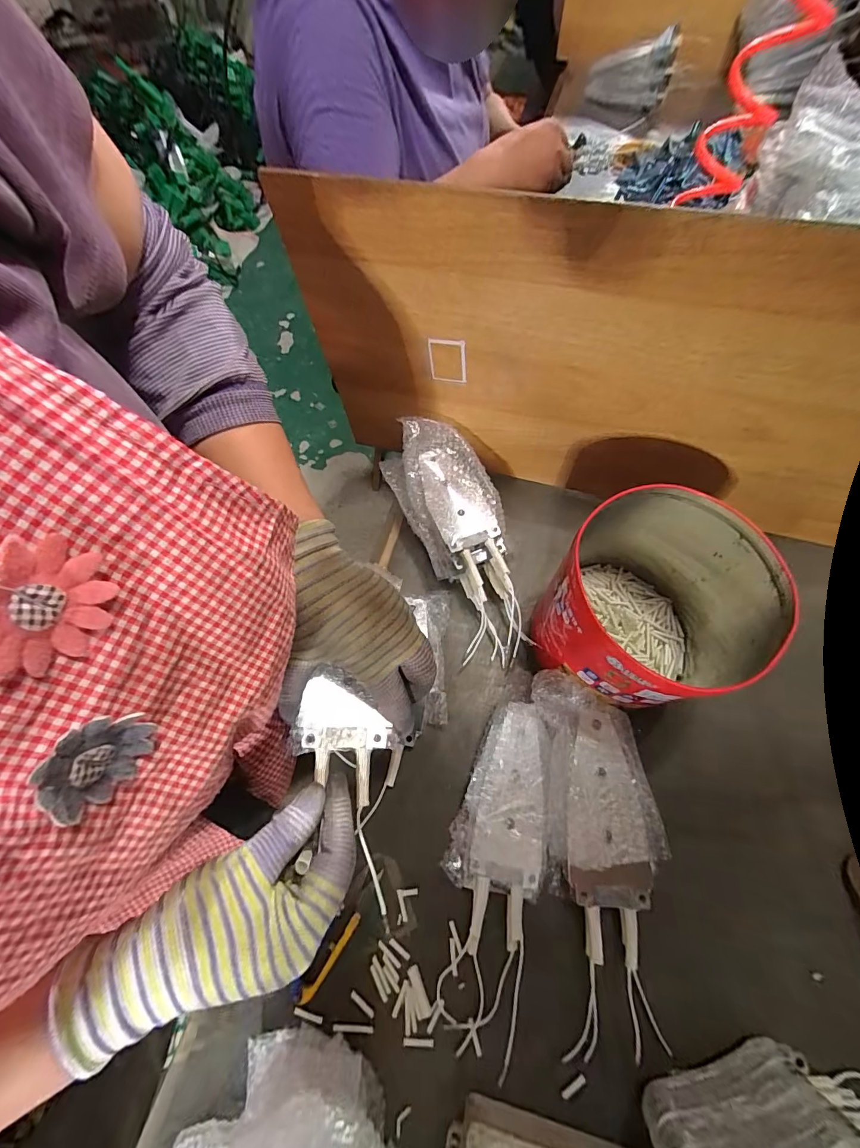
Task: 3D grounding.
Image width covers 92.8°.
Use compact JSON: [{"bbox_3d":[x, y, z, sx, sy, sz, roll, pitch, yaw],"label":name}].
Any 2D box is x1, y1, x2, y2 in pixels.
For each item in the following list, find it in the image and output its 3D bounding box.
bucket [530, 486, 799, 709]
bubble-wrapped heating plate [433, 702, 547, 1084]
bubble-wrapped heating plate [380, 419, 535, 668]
[{"bbox_3d":[0.179,0.032,0.352,0.144,0.151,0.165,32,71,16],"label":"bucket"},{"bbox_3d":[0.054,0.223,0.334,0.076,0.048,0.240,13,67,9],"label":"bubble-wrapped heating plate"},{"bbox_3d":[0.034,-0.040,0.441,0.088,0.058,0.258,-22,82,-7],"label":"bubble-wrapped heating plate"}]

